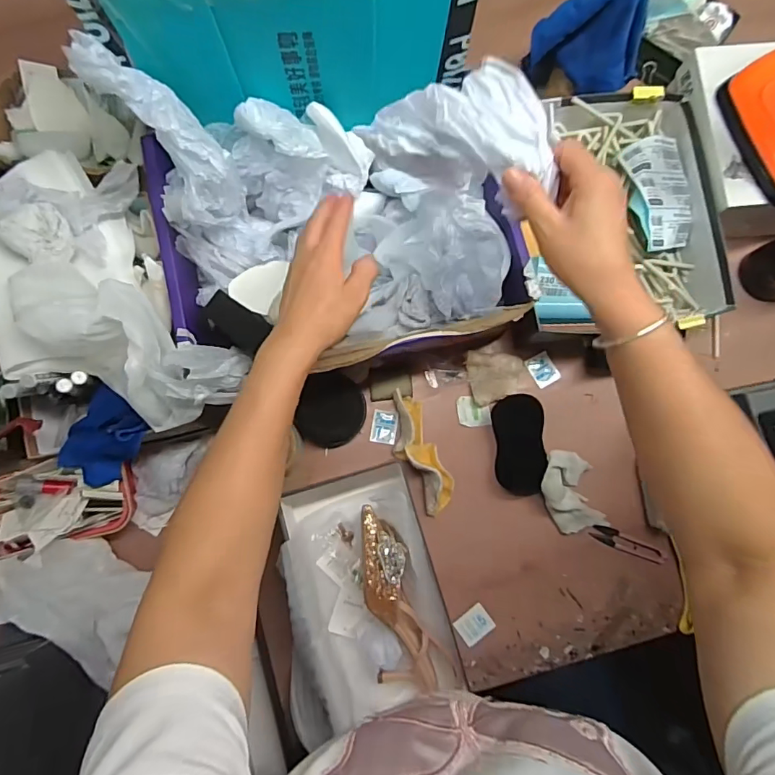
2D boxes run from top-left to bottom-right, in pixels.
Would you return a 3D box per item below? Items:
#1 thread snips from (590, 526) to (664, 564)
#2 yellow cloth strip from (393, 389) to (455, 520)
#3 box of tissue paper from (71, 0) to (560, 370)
[{"bbox_3d":[0.321,0.210,0.643,0.094,0.010,0.023,22,82,15],"label":"thread snips"},{"bbox_3d":[0.041,0.086,0.642,0.055,0.053,0.164,-20,84,-4],"label":"yellow cloth strip"},{"bbox_3d":[-0.059,-0.197,0.482,0.378,0.262,0.304,-12,83,-3],"label":"box of tissue paper"}]

